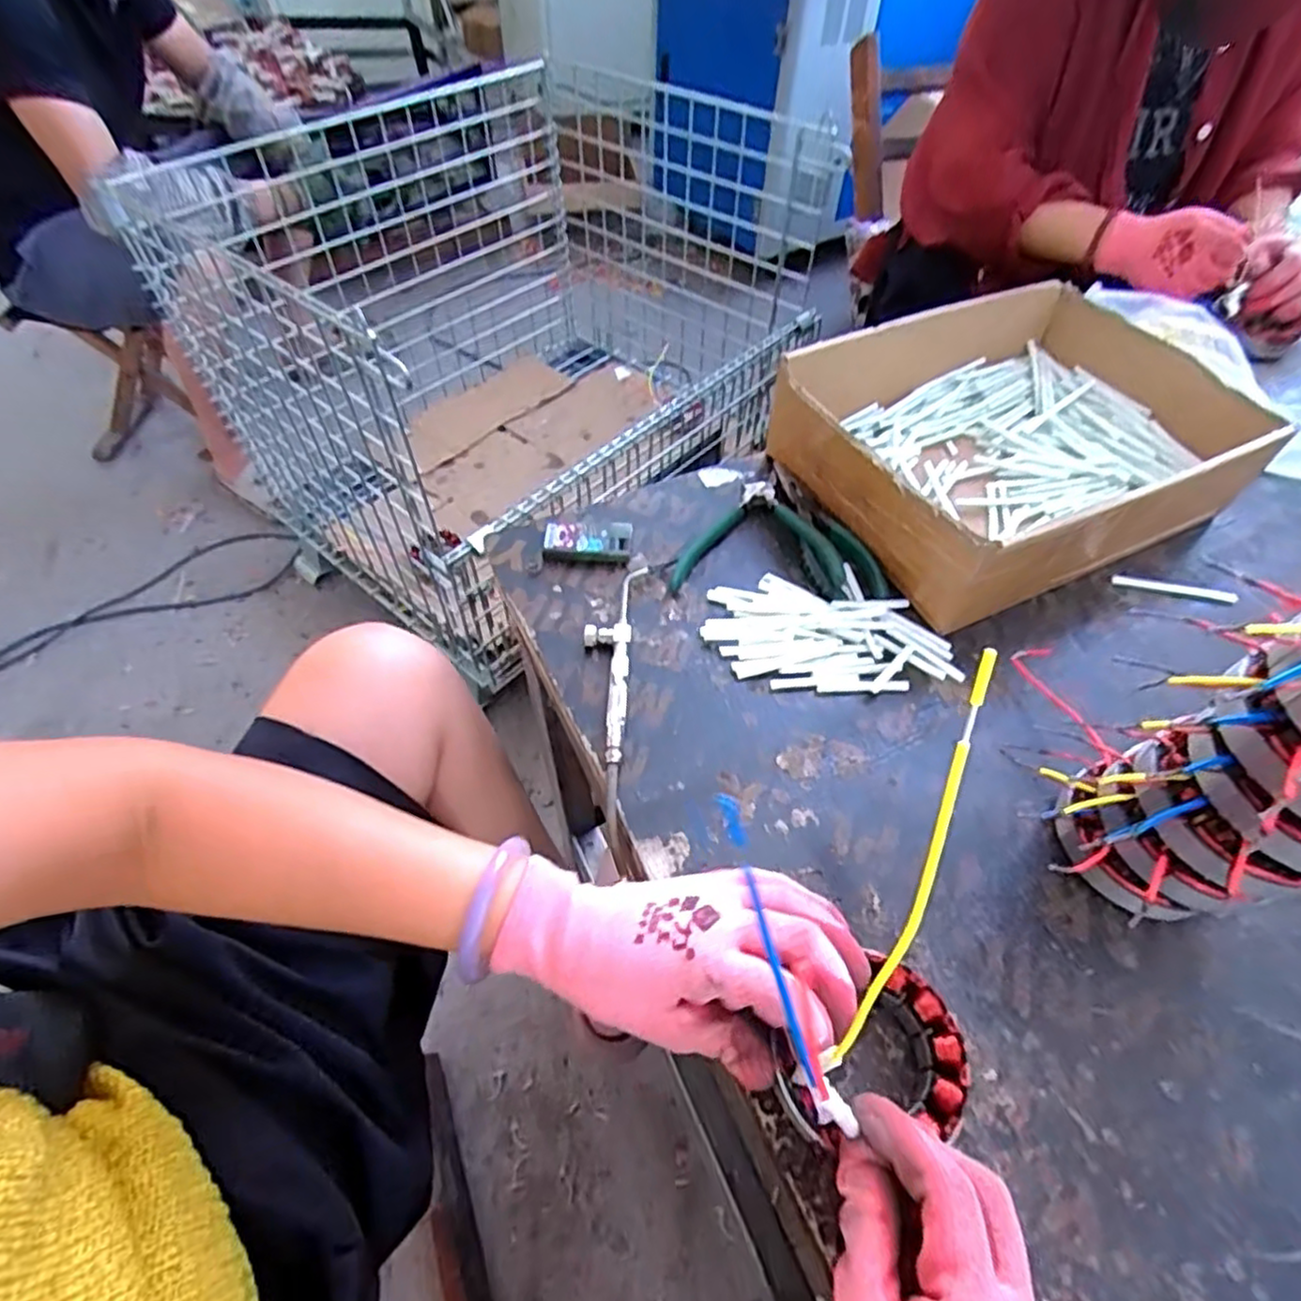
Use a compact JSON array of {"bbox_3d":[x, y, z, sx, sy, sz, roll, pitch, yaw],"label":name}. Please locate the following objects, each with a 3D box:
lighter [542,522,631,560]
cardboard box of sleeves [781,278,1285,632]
[{"bbox_3d":[-0.049,-0.085,0.545,0.067,0.014,0.033,3,53,0],"label":"lighter"},{"bbox_3d":[0.299,-0.173,0.570,0.348,0.089,0.242,-20,56,-16],"label":"cardboard box of sleeves"}]

